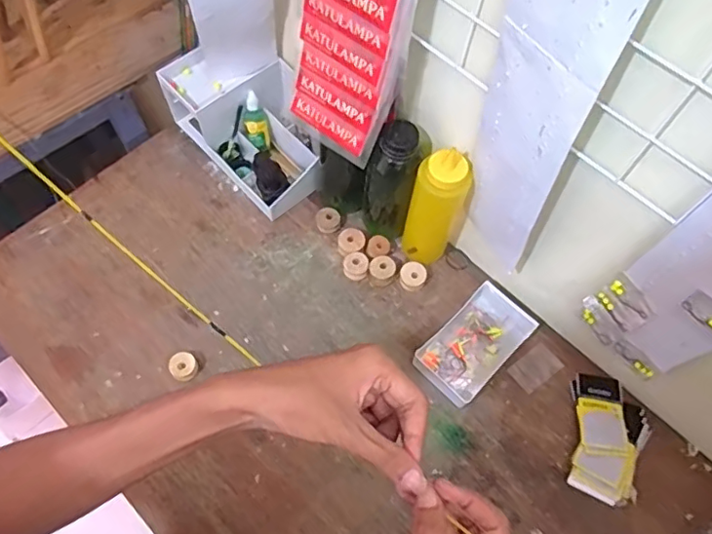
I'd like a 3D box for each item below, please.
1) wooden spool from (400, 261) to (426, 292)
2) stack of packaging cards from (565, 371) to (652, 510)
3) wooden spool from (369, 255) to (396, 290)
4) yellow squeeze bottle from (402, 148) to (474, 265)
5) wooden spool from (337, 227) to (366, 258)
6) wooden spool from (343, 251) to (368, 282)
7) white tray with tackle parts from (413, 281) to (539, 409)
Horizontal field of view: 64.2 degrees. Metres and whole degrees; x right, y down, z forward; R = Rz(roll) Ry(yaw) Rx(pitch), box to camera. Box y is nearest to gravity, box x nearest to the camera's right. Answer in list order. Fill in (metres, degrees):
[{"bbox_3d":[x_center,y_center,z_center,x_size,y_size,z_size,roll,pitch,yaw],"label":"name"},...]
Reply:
[{"bbox_3d":[0.073,0.013,0.736,0.033,0.025,0.033,1,65,-2],"label":"wooden spool"},{"bbox_3d":[0.294,0.196,0.655,0.084,0.030,0.143,12,65,3],"label":"stack of packaging cards"},{"bbox_3d":[0.033,0.006,0.739,0.031,0.023,0.039,34,68,13],"label":"wooden spool"},{"bbox_3d":[0.096,-0.073,0.679,0.060,0.187,0.061,1,65,-2],"label":"yellow squeeze bottle"},{"bbox_3d":[-0.006,-0.030,0.750,0.035,0.027,0.039,-1,65,-3],"label":"wooden spool"},{"bbox_3d":[-0.001,-0.001,0.739,0.030,0.026,0.031,1,65,-2],"label":"wooden spool"},{"bbox_3d":[0.147,0.093,0.698,0.143,0.029,0.083,-40,73,-19],"label":"white tray with tackle parts"}]

